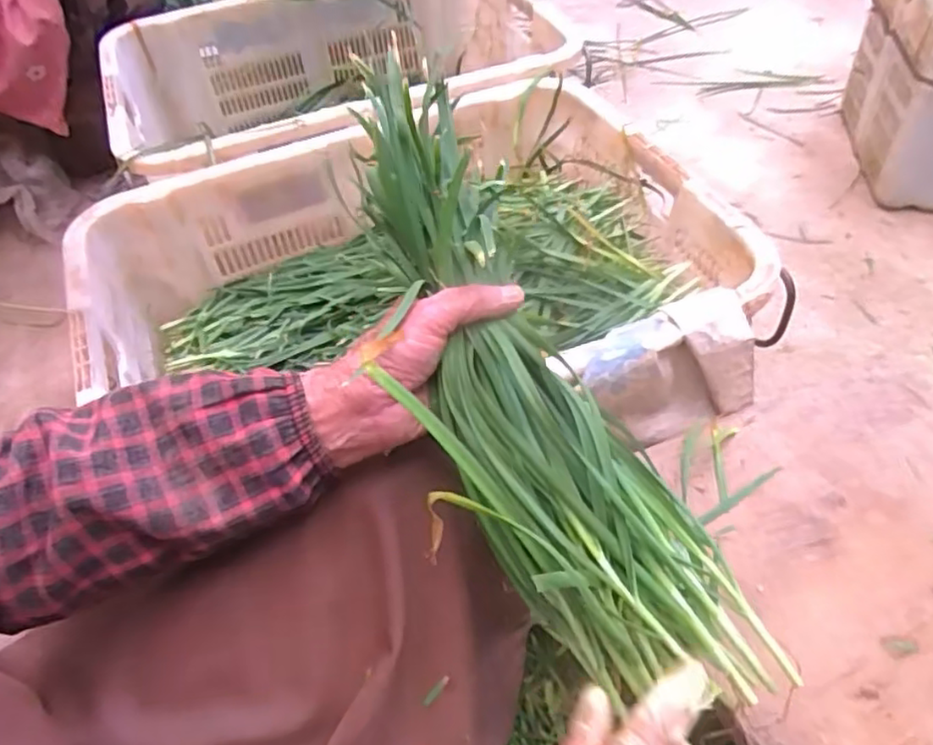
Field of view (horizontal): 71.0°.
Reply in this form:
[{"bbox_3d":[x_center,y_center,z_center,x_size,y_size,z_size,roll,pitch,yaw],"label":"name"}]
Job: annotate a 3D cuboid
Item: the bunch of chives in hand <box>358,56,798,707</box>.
[{"bbox_3d":[0.029,0.014,0.382,0.117,0.080,0.385,-23,75,-12],"label":"bunch of chives in hand"}]

